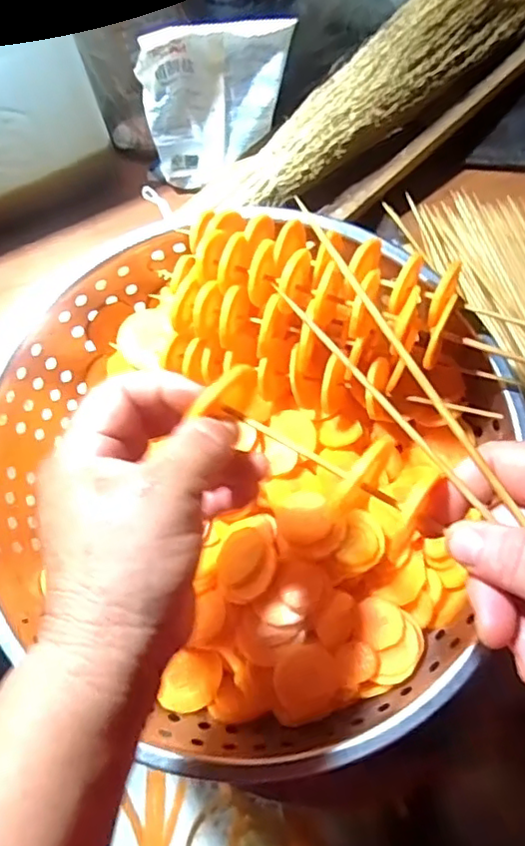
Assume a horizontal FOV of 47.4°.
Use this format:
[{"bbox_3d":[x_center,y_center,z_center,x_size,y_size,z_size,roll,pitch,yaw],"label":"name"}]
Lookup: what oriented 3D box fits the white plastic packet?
[{"bbox_3d":[-0.034,-0.237,0.452,0.104,0.121,0.033,-2,72,-1],"label":"white plastic packet"}]

